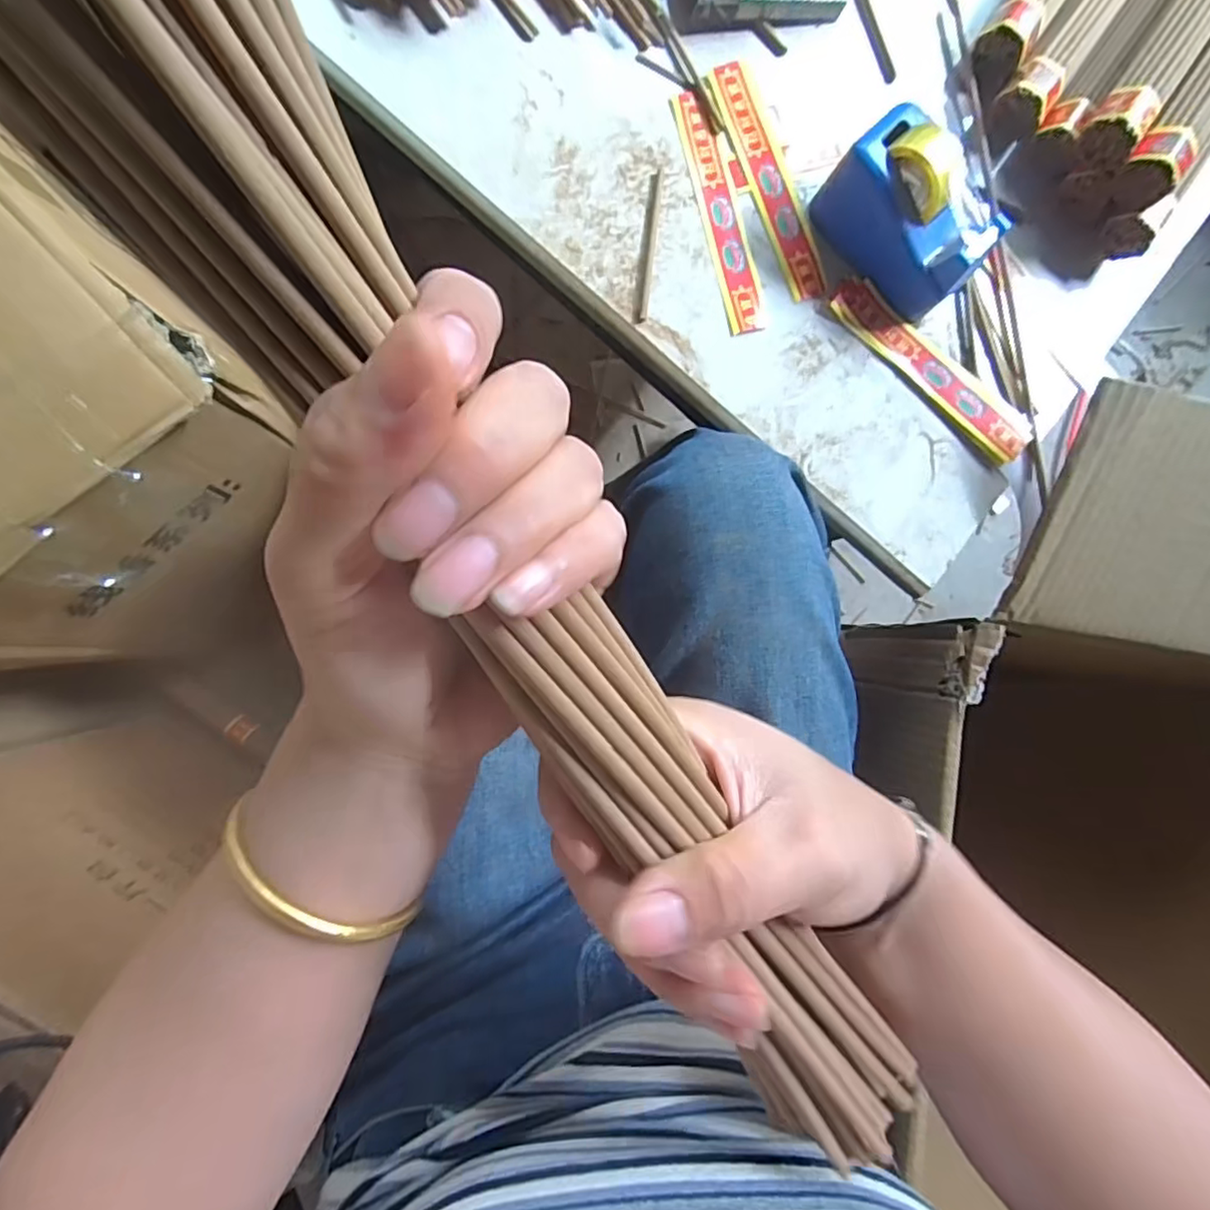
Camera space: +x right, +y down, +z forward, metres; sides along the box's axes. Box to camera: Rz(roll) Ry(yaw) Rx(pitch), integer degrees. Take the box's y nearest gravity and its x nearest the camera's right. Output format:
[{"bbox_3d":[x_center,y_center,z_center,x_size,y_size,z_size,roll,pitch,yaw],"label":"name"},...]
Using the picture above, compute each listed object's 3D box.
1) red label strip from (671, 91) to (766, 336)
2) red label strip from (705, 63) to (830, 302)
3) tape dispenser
[{"bbox_3d":[0.071,-0.240,0.373,0.025,0.004,0.148,-15,90,-9],"label":"red label strip"},{"bbox_3d":[0.103,-0.263,0.376,0.027,0.004,0.149,-23,92,-8],"label":"red label strip"},{"bbox_3d":[0.178,-0.227,0.355,0.055,0.058,0.099,-41,93,-6],"label":"tape dispenser"}]

